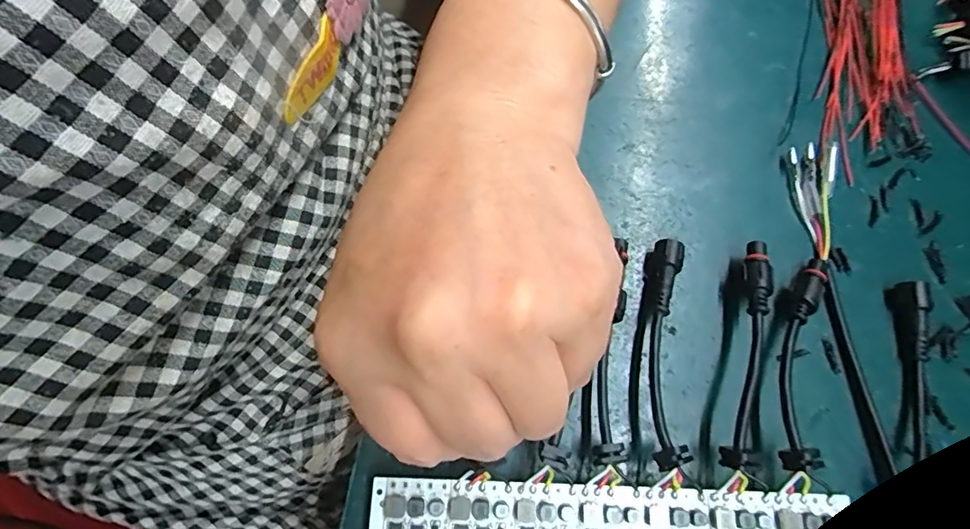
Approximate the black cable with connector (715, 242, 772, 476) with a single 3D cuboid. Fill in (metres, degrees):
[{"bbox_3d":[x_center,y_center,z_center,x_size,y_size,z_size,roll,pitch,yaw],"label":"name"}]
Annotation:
[{"bbox_3d":[0.105,0.034,0.205,0.010,0.018,0.092,17,74,6],"label":"black cable with connector"}]

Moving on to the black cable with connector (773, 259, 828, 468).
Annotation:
[{"bbox_3d":[0.128,0.036,0.205,0.013,0.021,0.090,20,74,7],"label":"black cable with connector"}]

